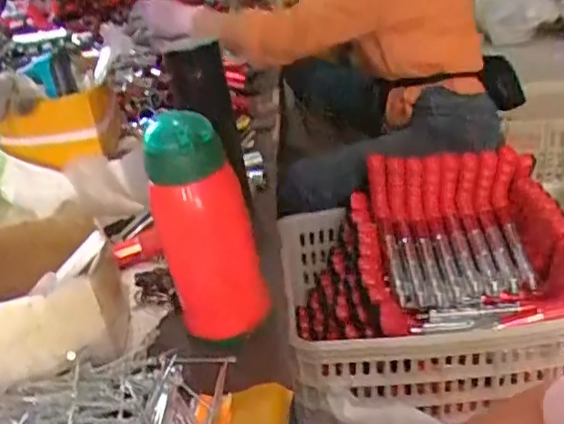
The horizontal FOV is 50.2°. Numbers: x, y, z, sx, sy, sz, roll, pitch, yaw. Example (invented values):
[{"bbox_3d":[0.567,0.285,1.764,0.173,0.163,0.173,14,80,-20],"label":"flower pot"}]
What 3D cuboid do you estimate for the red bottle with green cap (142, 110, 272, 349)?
[{"bbox_3d":[-0.065,0.014,0.521,0.082,0.191,0.070,-12,28,-10],"label":"red bottle with green cap"}]

